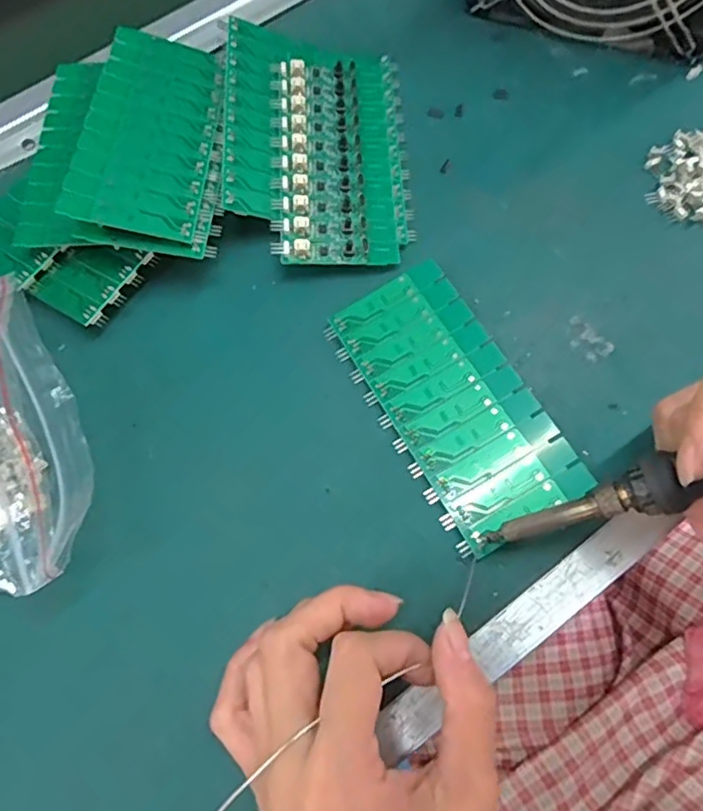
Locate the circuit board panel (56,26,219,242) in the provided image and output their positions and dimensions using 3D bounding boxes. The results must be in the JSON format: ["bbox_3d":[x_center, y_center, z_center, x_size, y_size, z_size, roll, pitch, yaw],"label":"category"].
[{"bbox_3d":[-0.107,-0.147,0.308,0.064,0.004,0.136,10,64,-13],"label":"circuit board panel"}]

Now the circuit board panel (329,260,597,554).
[{"bbox_3d":[0.047,-0.003,0.281,0.066,0.014,0.134,-28,72,-8],"label":"circuit board panel"}]

